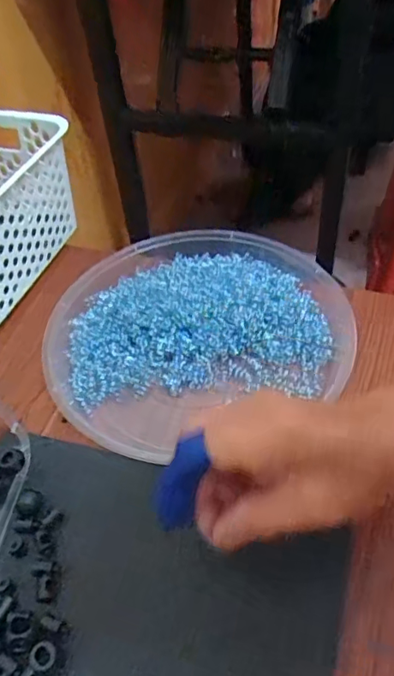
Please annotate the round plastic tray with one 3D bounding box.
[{"bbox_3d":[0.000,-0.003,0.427,0.238,0.039,0.219,-23,50,-15],"label":"round plastic tray"}]

